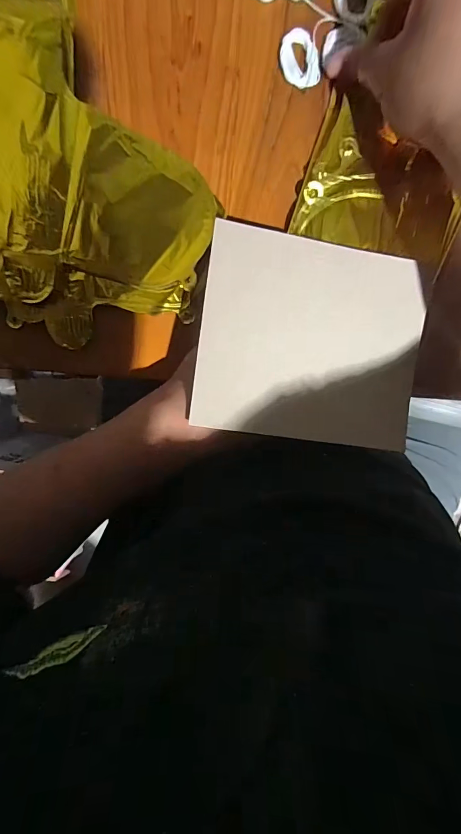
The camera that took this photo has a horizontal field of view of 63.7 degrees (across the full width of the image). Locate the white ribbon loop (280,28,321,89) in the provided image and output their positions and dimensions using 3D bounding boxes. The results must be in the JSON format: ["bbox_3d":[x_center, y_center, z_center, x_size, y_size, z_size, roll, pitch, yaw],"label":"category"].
[{"bbox_3d":[0.056,-0.287,0.299,0.028,0.004,0.041,-26,99,2],"label":"white ribbon loop"}]

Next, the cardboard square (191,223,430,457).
[{"bbox_3d":[0.071,-0.064,0.313,0.188,0.009,0.165,8,89,-10],"label":"cardboard square"}]

